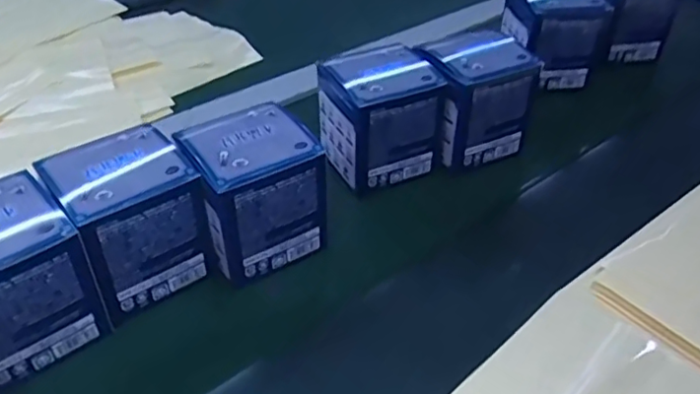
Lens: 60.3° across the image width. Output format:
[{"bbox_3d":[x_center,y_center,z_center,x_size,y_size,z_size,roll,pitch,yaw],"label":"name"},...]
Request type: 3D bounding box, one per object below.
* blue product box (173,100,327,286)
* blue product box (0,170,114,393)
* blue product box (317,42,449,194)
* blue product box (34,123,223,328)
[{"bbox_3d":[-0.069,-0.009,0.433,0.083,0.083,0.073,-24,47,-25],"label":"blue product box"},{"bbox_3d":[-0.210,0.046,0.366,0.083,0.082,0.082,-31,50,-30],"label":"blue product box"},{"bbox_3d":[0.025,-0.069,0.510,0.081,0.089,0.077,-20,45,-21],"label":"blue product box"},{"bbox_3d":[-0.149,0.010,0.411,0.080,0.078,0.081,-27,48,-27],"label":"blue product box"}]

